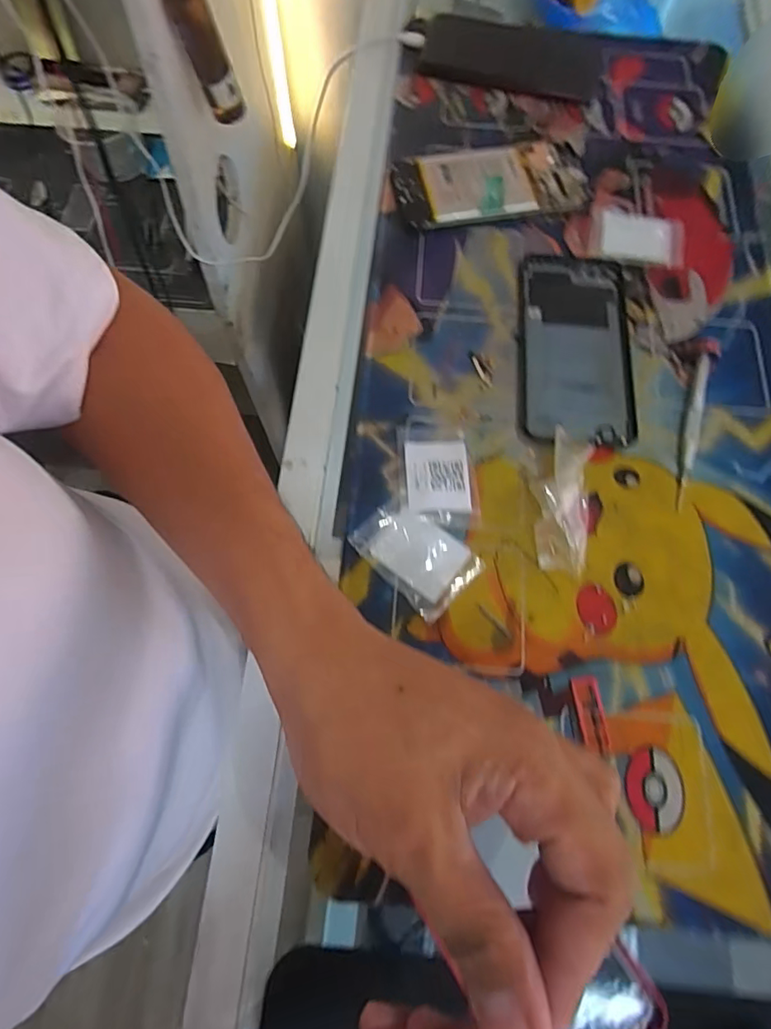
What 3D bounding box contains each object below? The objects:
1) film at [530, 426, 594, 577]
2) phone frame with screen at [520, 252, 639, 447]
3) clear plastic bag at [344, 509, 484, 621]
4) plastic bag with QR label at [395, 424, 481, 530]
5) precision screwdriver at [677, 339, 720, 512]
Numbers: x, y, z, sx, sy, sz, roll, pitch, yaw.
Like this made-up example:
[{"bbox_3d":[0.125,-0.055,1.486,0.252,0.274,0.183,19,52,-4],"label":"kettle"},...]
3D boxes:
[{"bbox_3d":[0.109,-0.009,0.311,0.032,0.019,0.084,9,71,1],"label":"film"},{"bbox_3d":[0.133,-0.117,0.354,0.075,0.005,0.151,4,71,0],"label":"phone frame with screen"},{"bbox_3d":[0.018,0.024,0.307,0.071,0.006,0.047,43,75,12],"label":"clear plastic bag"},{"bbox_3d":[0.033,-0.026,0.323,0.050,0.007,0.071,0,71,-2],"label":"plastic bag with QR label"},{"bbox_3d":[0.204,-0.065,0.333,0.015,0.015,0.124,15,72,3],"label":"precision screwdriver"}]

